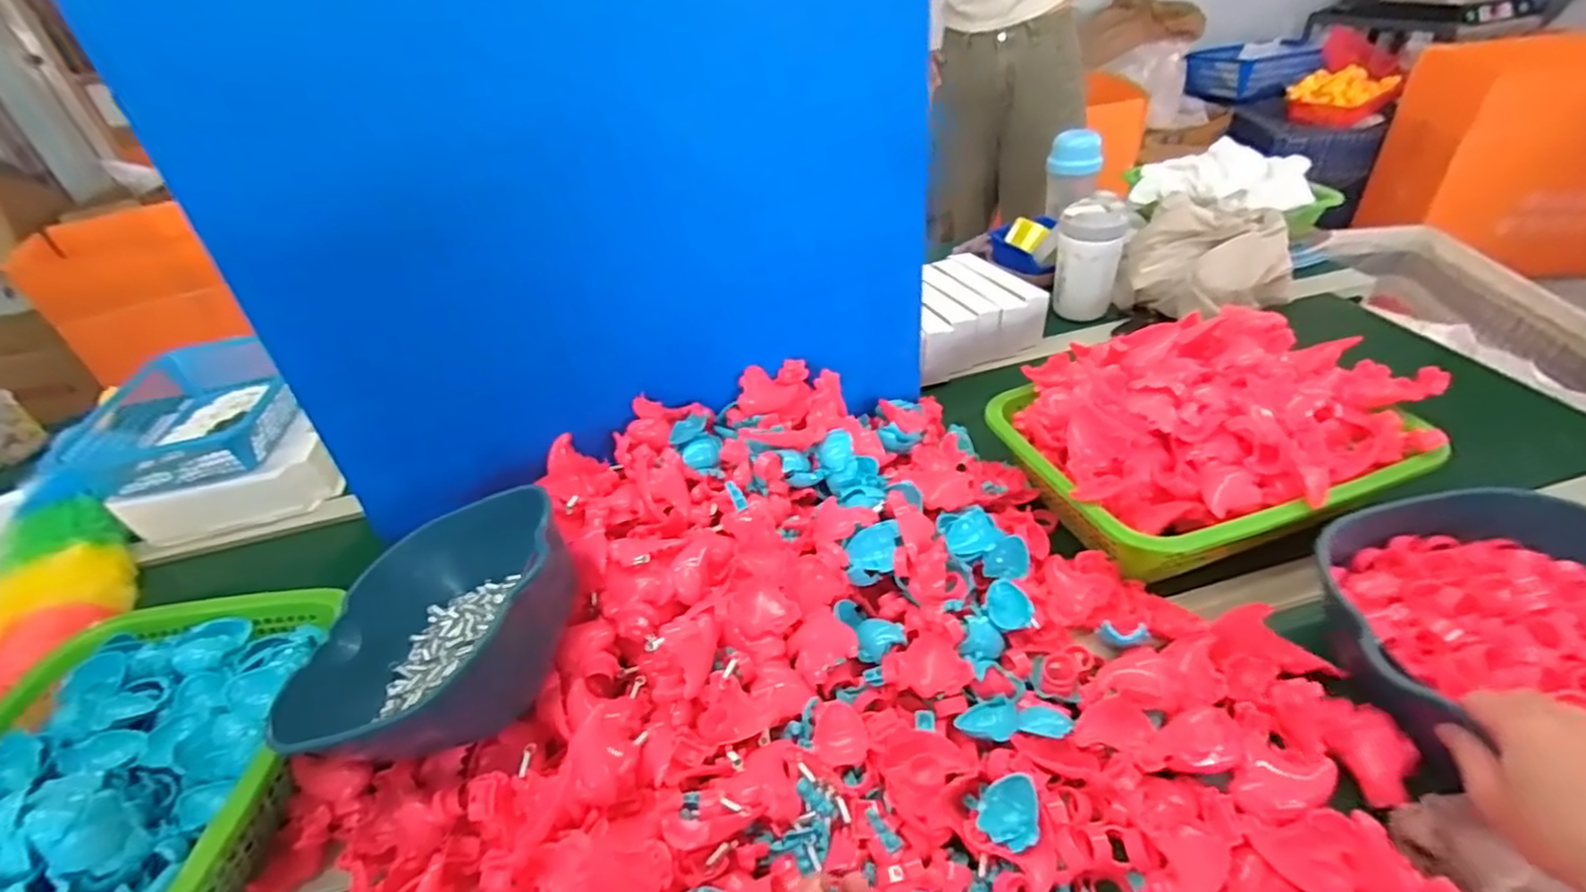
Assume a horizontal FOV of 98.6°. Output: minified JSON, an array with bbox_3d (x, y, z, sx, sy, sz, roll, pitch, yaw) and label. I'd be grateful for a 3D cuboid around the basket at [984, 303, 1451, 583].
[{"bbox_3d":[0.407,-0.021,0.674,0.362,0.115,0.257,-13,39,-7],"label":"basket"}]

